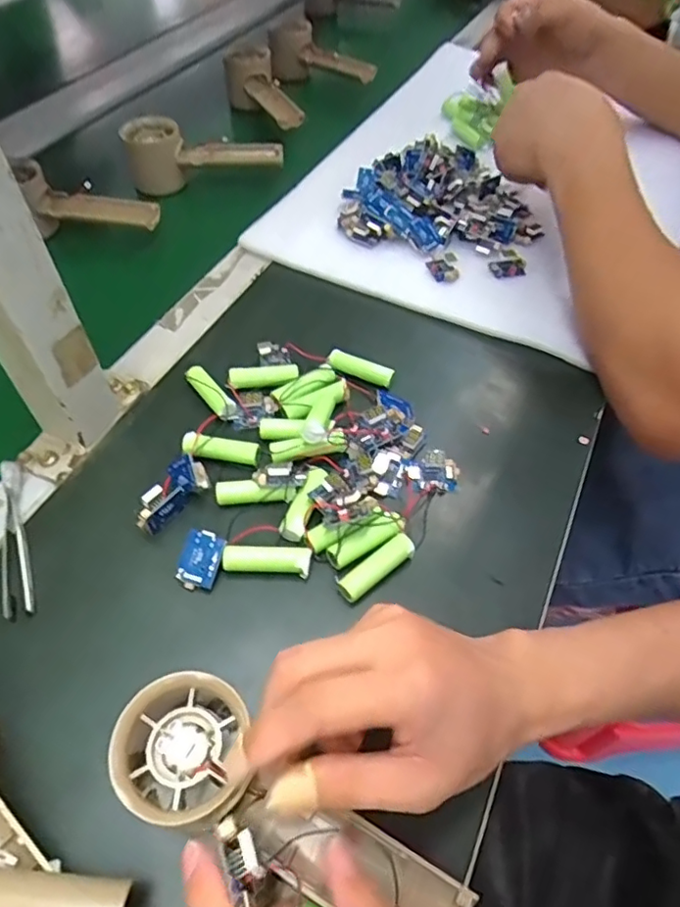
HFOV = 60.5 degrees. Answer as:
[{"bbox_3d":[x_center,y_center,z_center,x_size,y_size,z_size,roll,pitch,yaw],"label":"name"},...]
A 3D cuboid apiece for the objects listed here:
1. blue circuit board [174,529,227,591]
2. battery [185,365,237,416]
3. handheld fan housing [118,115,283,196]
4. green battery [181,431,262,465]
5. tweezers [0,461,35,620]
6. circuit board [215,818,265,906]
[{"bbox_3d":[-0.080,0.061,0.334,0.023,0.004,0.032,21,80,4],"label":"blue circuit board"},{"bbox_3d":[-0.092,-0.043,0.414,0.013,0.016,0.054,-31,61,-24],"label":"battery"},{"bbox_3d":[-0.138,-0.308,0.598,0.155,0.052,0.050,-8,54,-10],"label":"handheld fan housing"},{"bbox_3d":[-0.078,-0.003,0.384,0.051,0.011,0.015,7,52,1],"label":"green battery"},{"bbox_3d":[-0.194,0.048,0.347,0.016,0.013,0.103,-15,55,-15],"label":"tweezers"},{"bbox_3d":[-0.035,0.144,0.208,0.012,0.006,0.028,-23,39,-20],"label":"circuit board"}]

